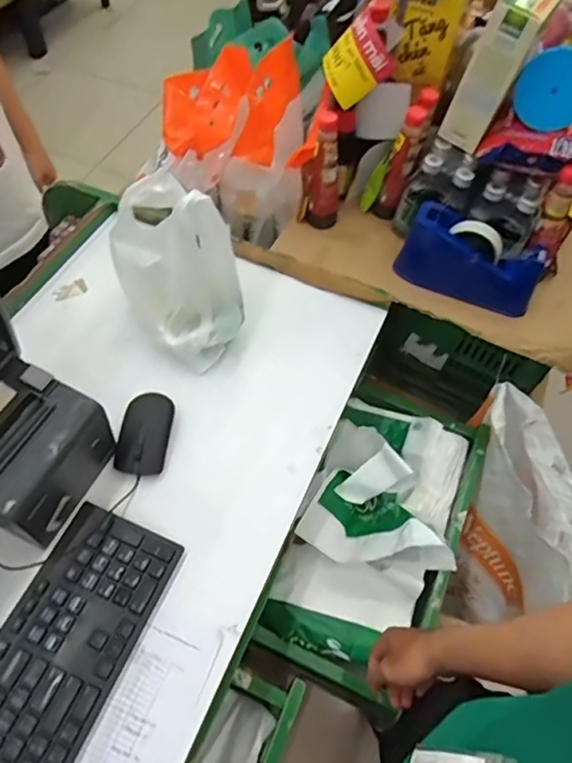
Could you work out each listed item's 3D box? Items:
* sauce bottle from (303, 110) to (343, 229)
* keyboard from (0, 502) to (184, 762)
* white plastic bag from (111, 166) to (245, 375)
[{"bbox_3d":[0.064,-0.331,0.854,0.059,0.191,0.066,9,57,2],"label":"sauce bottle"},{"bbox_3d":[-0.255,0.322,0.483,0.127,0.027,0.433,23,58,11],"label":"keyboard"},{"bbox_3d":[-0.126,-0.136,0.675,0.136,0.195,0.114,36,62,18],"label":"white plastic bag"}]

